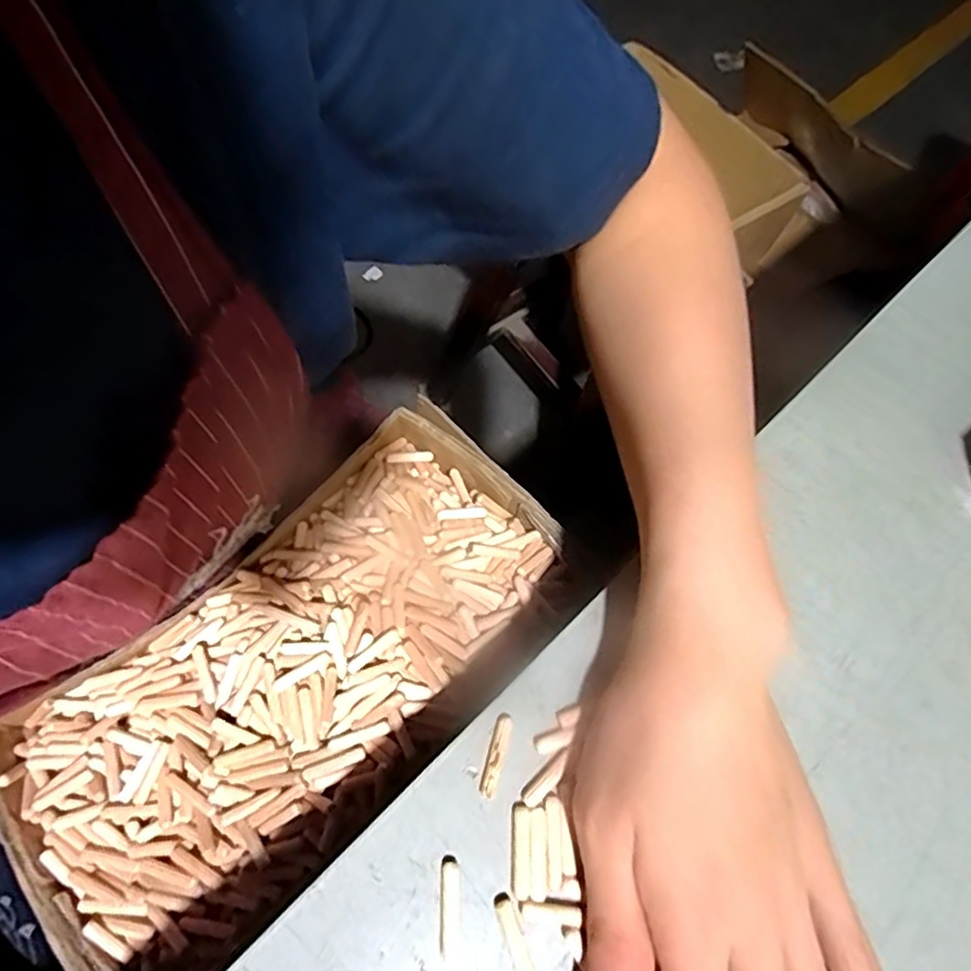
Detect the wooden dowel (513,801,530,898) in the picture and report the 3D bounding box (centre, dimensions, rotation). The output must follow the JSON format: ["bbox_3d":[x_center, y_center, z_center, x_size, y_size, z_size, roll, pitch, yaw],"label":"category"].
[{"bbox_3d":[0.013,0.132,0.233,0.006,0.004,0.030,4,64,-4],"label":"wooden dowel"}]

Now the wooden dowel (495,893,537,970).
[{"bbox_3d":[0.011,0.157,0.222,0.006,0.004,0.030,-19,68,-14],"label":"wooden dowel"}]

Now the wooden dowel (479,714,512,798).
[{"bbox_3d":[0.004,0.103,0.247,0.006,0.004,0.029,17,64,2],"label":"wooden dowel"}]

